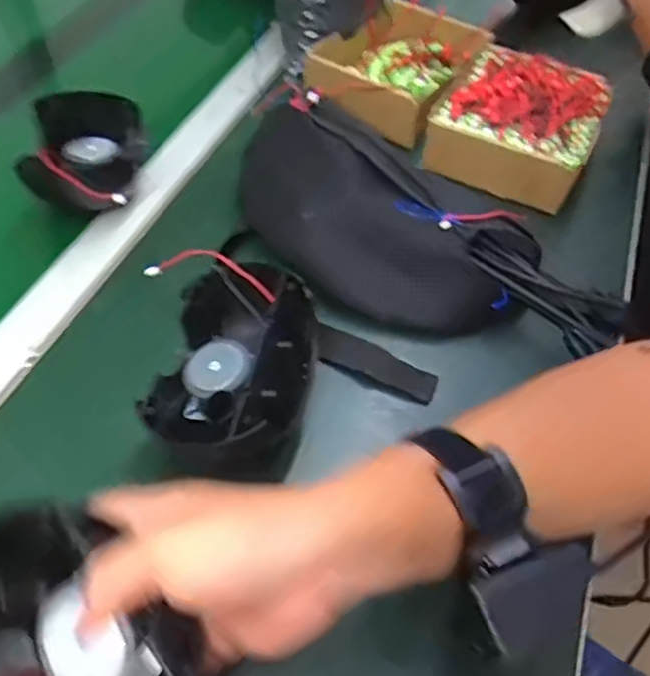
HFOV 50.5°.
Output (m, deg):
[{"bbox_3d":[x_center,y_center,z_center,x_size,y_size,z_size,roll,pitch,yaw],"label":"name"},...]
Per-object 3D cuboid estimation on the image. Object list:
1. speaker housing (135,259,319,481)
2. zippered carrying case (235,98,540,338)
[{"bbox_3d":[-0.058,0.027,0.444,0.097,0.079,0.144,12,51,5],"label":"speaker housing"},{"bbox_3d":[0.028,-0.093,0.542,0.255,0.081,0.112,33,56,21],"label":"zippered carrying case"}]

